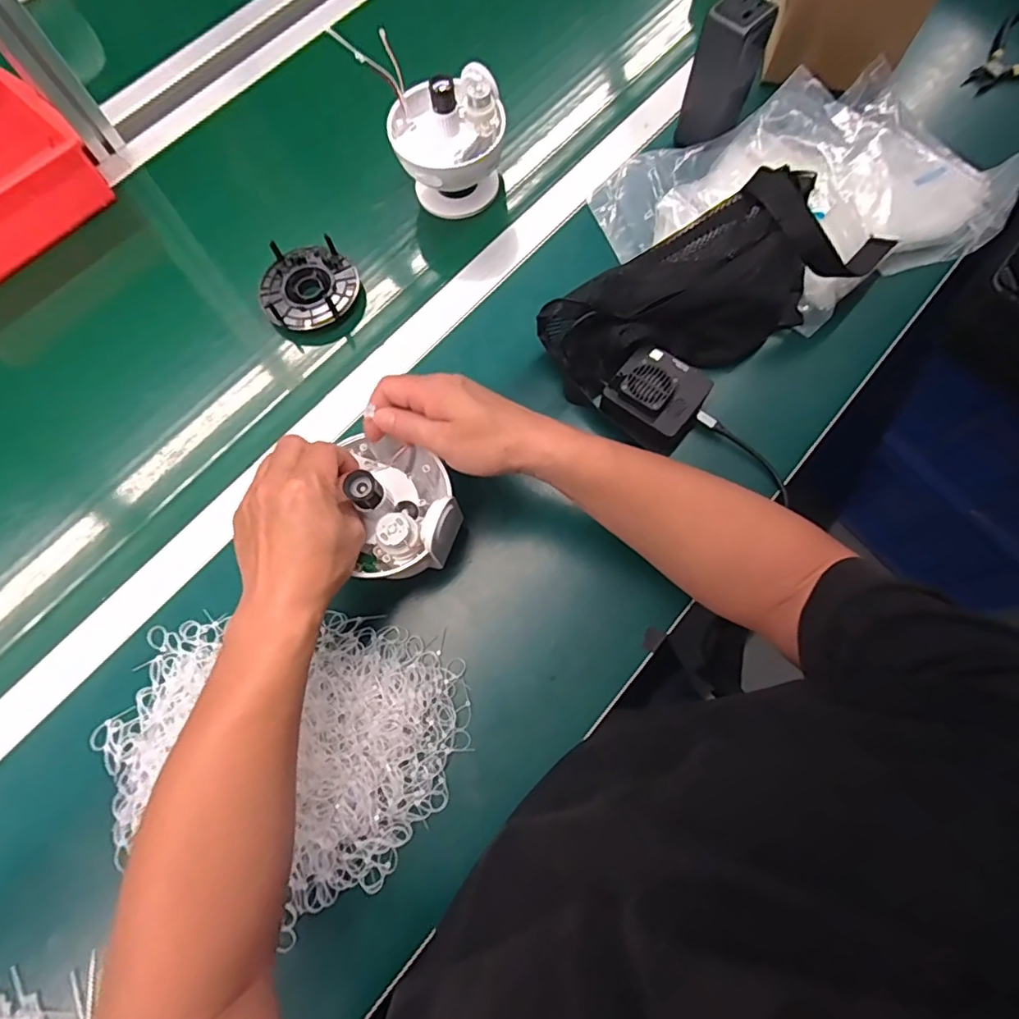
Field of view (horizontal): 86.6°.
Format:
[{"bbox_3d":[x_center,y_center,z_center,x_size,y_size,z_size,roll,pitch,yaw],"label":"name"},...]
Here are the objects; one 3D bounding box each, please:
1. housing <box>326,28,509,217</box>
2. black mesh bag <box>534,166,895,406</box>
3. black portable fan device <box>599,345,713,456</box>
[{"bbox_3d":[-0.071,-0.394,0.561,0.111,0.124,0.129,-30,73,-8],"label":"housing"},{"bbox_3d":[0.193,-0.208,0.506,0.332,0.110,0.116,-24,72,-6],"label":"black mesh bag"},{"bbox_3d":[0.135,-0.102,0.500,0.082,0.051,0.080,39,77,14],"label":"black portable fan device"}]

